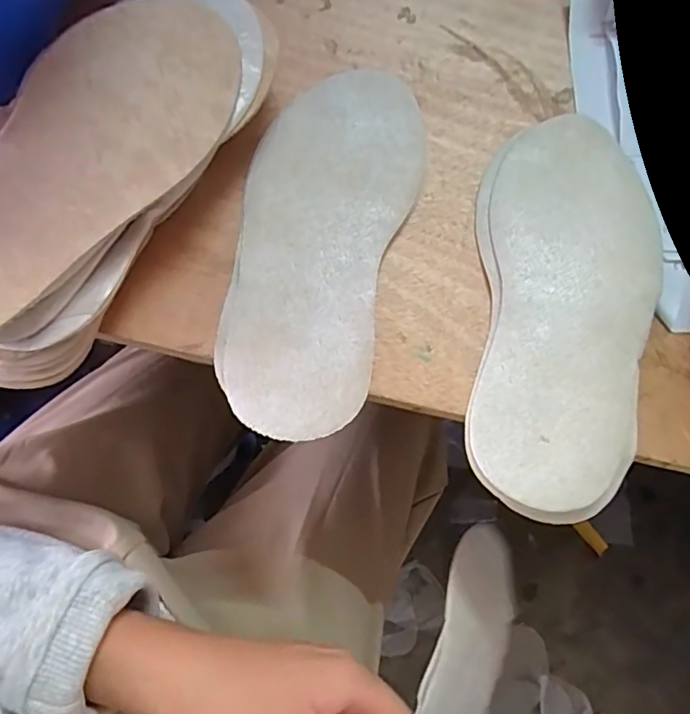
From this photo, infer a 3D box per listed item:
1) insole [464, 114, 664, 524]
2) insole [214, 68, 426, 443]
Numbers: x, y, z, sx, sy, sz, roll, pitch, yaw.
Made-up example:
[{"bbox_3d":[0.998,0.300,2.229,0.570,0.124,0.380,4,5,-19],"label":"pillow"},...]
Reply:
[{"bbox_3d":[0.124,-0.035,0.311,0.096,0.013,0.239,7,70,2],"label":"insole"},{"bbox_3d":[-0.013,-0.076,0.329,0.095,0.011,0.247,11,70,3],"label":"insole"}]

